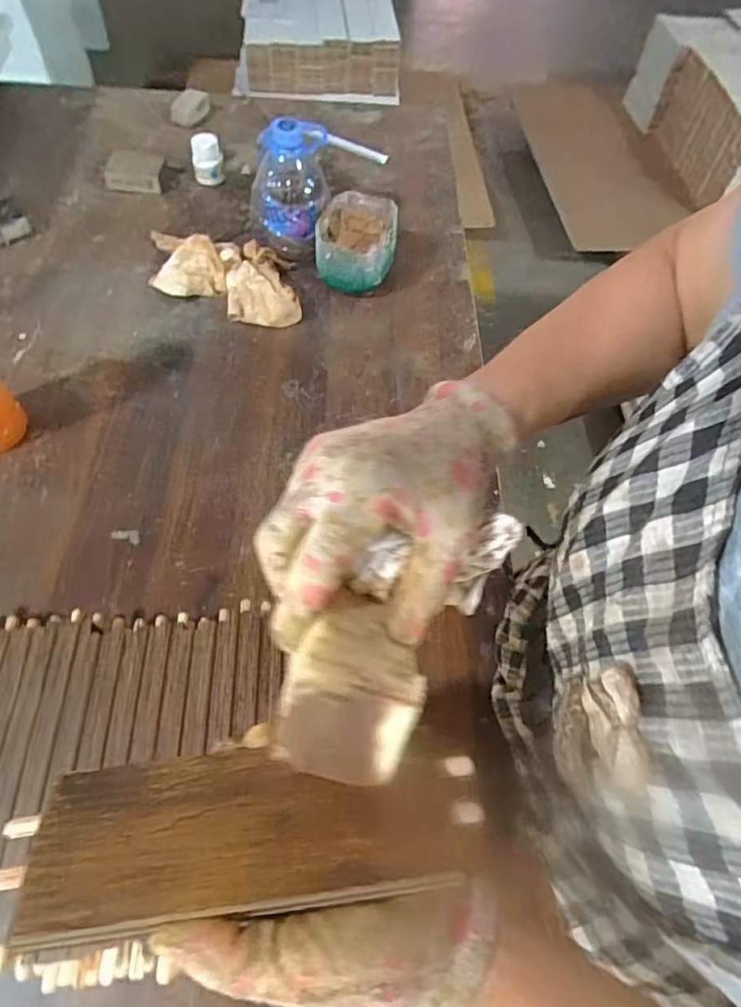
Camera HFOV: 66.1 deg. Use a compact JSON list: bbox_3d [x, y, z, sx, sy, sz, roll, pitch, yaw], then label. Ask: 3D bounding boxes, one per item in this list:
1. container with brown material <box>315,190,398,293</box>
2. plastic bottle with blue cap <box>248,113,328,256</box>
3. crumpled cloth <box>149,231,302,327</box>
[{"bbox_3d":[-0.016,-0.292,0.647,0.085,0.069,0.099,7,59,0],"label":"container with brown material"},{"bbox_3d":[-0.092,-0.345,0.633,0.086,0.139,0.070,-2,59,-6],"label":"plastic bottle with blue cap"},{"bbox_3d":[-0.171,-0.262,0.638,0.213,0.041,0.107,17,60,6],"label":"crumpled cloth"}]

